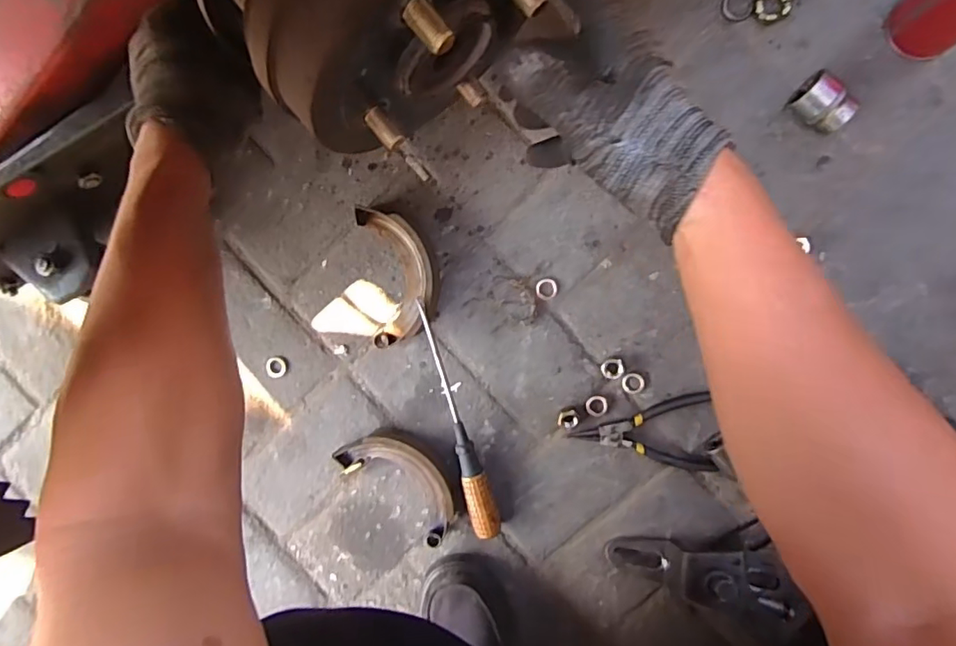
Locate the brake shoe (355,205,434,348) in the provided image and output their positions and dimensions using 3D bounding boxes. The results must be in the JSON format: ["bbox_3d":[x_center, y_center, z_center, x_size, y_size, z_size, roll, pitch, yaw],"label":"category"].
[{"bbox_3d":[-0.077,-0.046,0.550,0.069,0.035,0.136,-5,95,8],"label":"brake shoe"}]

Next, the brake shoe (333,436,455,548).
[{"bbox_3d":[-0.078,0.161,0.577,0.138,0.029,0.073,36,99,2],"label":"brake shoe"}]

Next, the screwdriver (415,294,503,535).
[{"bbox_3d":[-0.020,0.099,0.564,0.027,0.037,0.247,-15,94,8],"label":"screwdriver"}]

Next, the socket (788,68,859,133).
[{"bbox_3d":[0.308,-0.195,0.494,0.033,0.033,0.050,-43,90,9],"label":"socket"}]

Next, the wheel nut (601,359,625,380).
[{"bbox_3d":[0.134,0.046,0.551,0.021,0.009,0.020,1,96,7],"label":"wheel nut"}]

